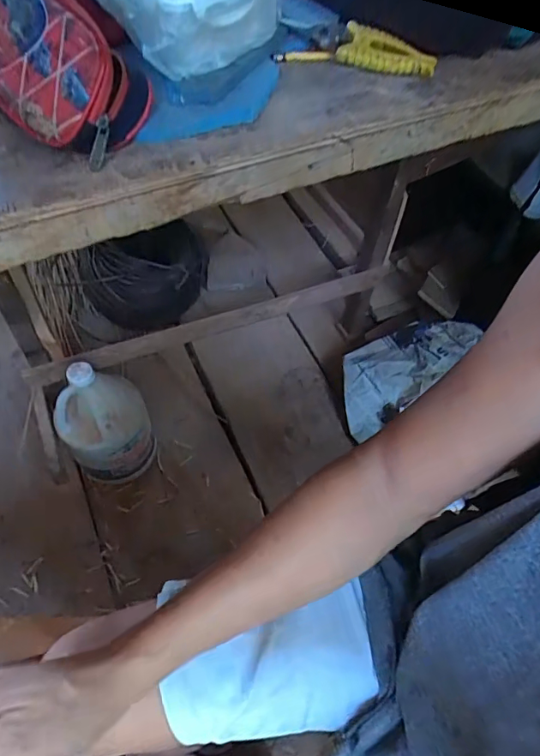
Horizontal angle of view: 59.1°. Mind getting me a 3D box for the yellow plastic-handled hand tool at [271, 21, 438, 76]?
[{"bbox_3d":[0.092,-0.347,0.501,0.164,0.027,0.048,9,54,2],"label":"yellow plastic-handled hand tool"}]

